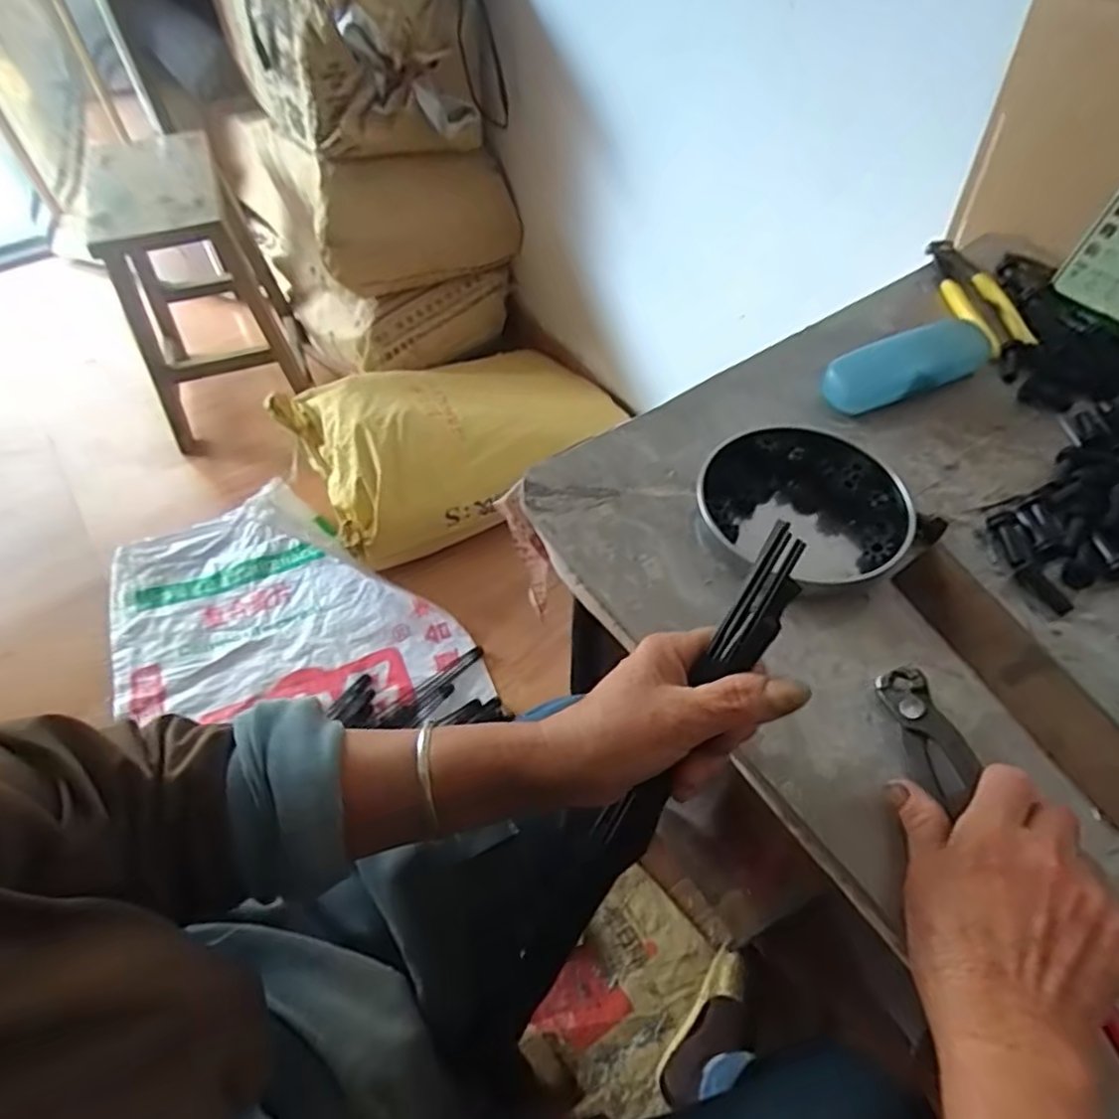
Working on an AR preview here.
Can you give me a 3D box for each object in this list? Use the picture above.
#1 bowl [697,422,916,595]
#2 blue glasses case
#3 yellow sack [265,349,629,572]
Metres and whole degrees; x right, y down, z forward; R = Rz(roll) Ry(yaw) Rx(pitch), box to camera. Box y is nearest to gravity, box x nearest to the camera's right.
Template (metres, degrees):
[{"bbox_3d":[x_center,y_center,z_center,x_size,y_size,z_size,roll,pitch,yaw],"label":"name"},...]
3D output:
[{"bbox_3d":[0.171,-0.038,0.481,0.128,0.031,0.135,0,54,0],"label":"bowl"},{"bbox_3d":[0.281,-0.155,0.560,0.151,0.032,0.049,-19,56,-13],"label":"blue glasses case"},{"bbox_3d":[-0.202,-0.263,1.418,0.612,0.201,0.432,-31,60,-20],"label":"yellow sack"}]

